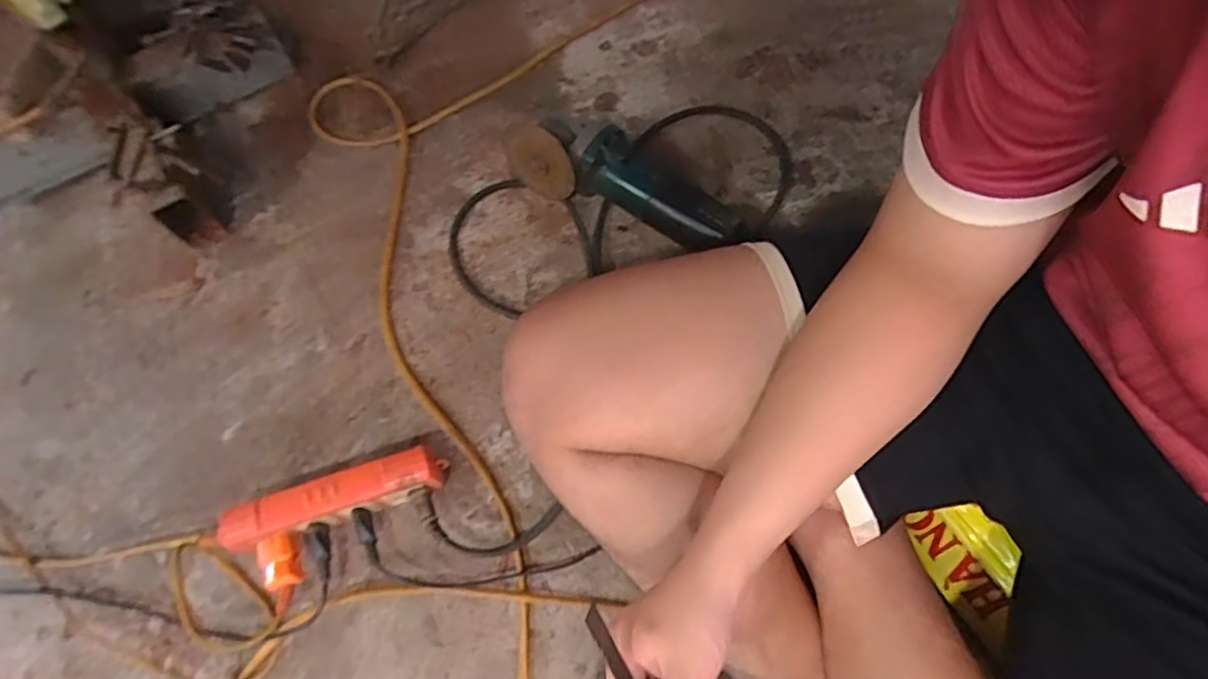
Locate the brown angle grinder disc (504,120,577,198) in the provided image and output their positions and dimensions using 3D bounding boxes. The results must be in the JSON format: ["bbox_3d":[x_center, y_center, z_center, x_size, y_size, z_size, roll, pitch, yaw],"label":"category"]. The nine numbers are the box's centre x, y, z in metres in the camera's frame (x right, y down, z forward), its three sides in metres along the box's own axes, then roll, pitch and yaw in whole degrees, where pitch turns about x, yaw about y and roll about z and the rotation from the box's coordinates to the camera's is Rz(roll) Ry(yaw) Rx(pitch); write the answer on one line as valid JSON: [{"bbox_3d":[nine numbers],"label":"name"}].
[{"bbox_3d":[-0.070,-0.196,0.685,0.009,0.082,0.091,-38,101,-36],"label":"brown angle grinder disc"}]

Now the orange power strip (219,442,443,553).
[{"bbox_3d":[-0.248,0.152,0.590,0.195,0.067,0.039,-19,69,-7],"label":"orange power strip"}]

